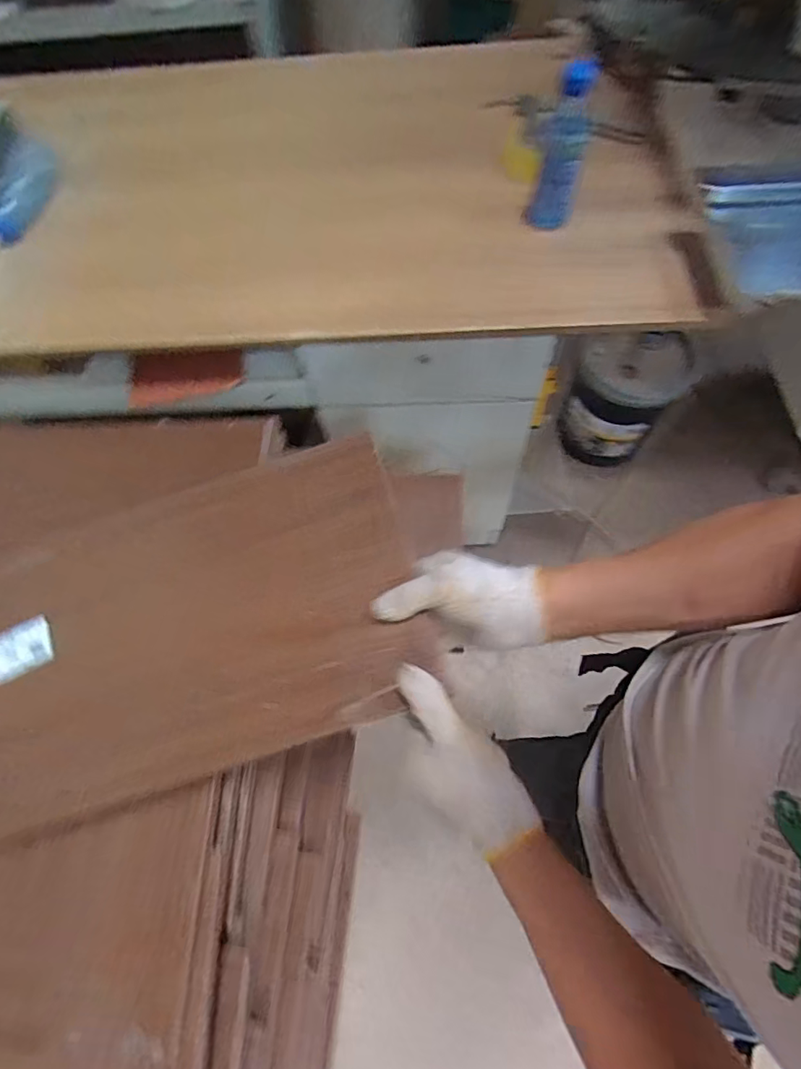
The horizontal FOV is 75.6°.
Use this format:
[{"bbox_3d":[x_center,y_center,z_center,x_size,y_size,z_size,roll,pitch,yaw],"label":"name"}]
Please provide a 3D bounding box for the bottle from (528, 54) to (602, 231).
[{"bbox_3d":[0.236,-0.558,0.746,0.065,0.190,0.081,14,68,7],"label":"bottle"}]

